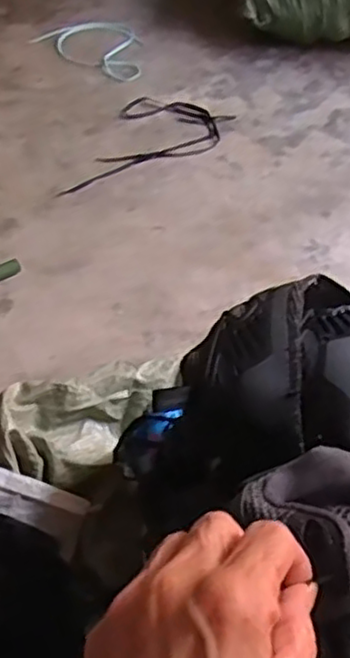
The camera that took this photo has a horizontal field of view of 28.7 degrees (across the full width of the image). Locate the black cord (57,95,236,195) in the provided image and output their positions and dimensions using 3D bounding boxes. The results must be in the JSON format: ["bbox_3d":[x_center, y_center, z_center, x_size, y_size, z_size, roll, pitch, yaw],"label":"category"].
[{"bbox_3d":[-0.056,-0.335,1.289,0.217,0.011,0.343,21,56,17],"label":"black cord"}]

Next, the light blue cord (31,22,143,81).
[{"bbox_3d":[-0.164,-0.624,1.505,0.182,0.020,0.276,-37,60,-24],"label":"light blue cord"}]

